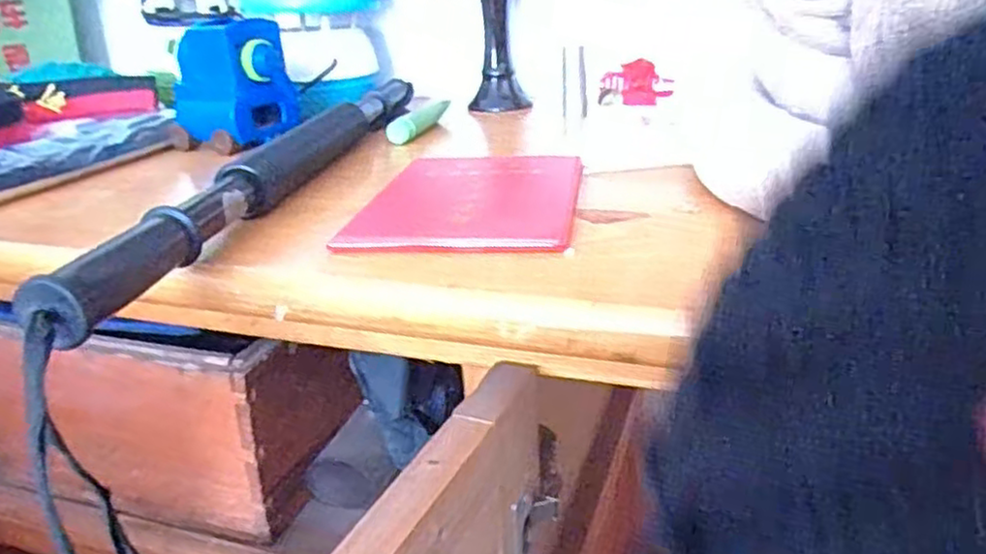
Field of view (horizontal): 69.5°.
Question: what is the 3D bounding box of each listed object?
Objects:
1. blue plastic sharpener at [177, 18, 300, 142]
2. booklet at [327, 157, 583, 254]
[{"bbox_3d":[-0.222,-0.168,0.611,0.077,0.091,0.077,6,25,23],"label":"blue plastic sharpener"},{"bbox_3d":[-0.010,-0.048,0.440,0.122,0.005,0.177,4,27,8],"label":"booklet"}]

